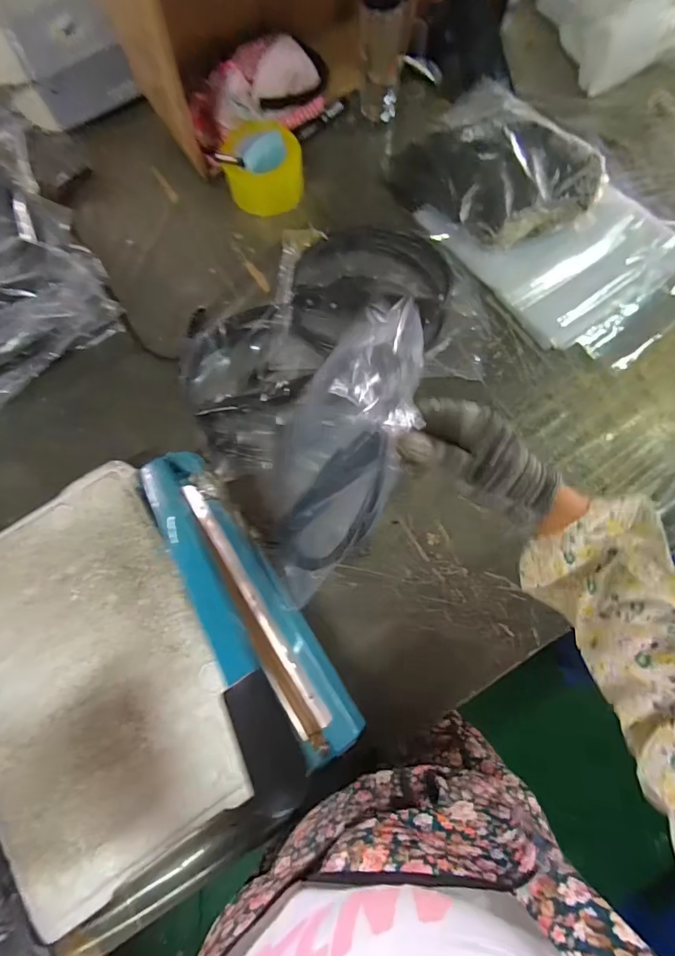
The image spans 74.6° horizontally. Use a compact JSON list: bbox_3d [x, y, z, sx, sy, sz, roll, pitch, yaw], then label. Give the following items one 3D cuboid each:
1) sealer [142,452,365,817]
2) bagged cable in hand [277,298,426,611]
[{"bbox_3d":[-0.095,0.121,0.462,0.066,0.222,0.373,-31,77,-6],"label":"sealer"},{"bbox_3d":[-0.003,-0.023,0.507,0.139,0.094,0.340,20,91,6],"label":"bagged cable in hand"}]

